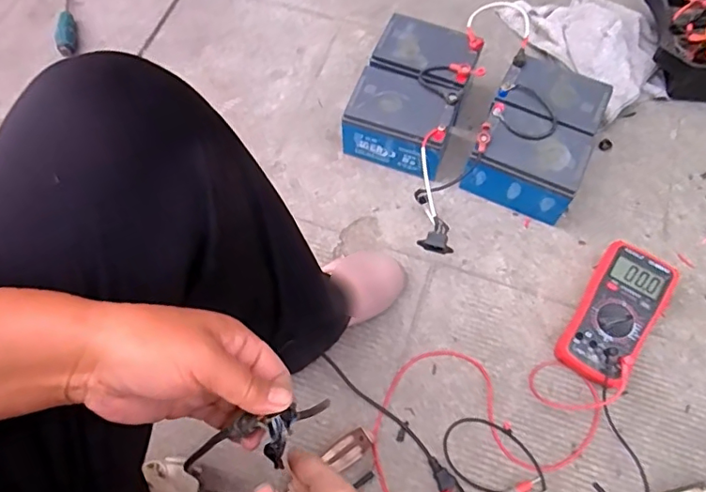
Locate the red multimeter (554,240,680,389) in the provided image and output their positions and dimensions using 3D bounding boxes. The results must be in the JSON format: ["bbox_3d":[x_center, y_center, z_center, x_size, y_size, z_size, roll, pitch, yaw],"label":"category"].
[{"bbox_3d":[0.345,0.091,0.710,0.093,0.051,0.190,32,70,15],"label":"red multimeter"}]

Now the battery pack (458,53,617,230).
[{"bbox_3d":[0.272,-0.158,0.800,0.148,0.106,0.208,23,68,11],"label":"battery pack"}]

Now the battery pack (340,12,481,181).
[{"bbox_3d":[0.095,-0.226,0.831,0.159,0.104,0.225,25,68,12],"label":"battery pack"}]

